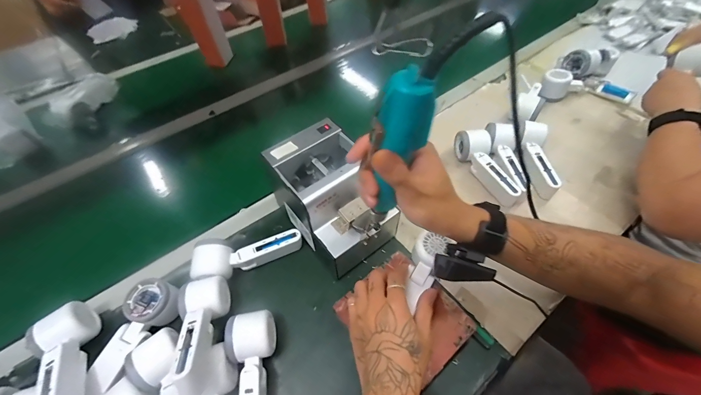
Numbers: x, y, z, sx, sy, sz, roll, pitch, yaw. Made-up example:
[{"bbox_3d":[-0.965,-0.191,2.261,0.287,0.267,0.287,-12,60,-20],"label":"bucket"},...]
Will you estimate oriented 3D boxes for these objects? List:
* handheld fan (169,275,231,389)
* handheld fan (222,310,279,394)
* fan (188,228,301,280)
[{"bbox_3d":[-0.192,0.160,0.371,0.057,0.047,0.152,-15,21,-8],"label":"handheld fan"},{"bbox_3d":[-0.118,0.227,0.369,0.058,0.051,0.160,-13,54,-6],"label":"handheld fan"},{"bbox_3d":[-0.155,0.087,0.461,0.157,0.050,0.051,-12,54,-5],"label":"fan"}]

